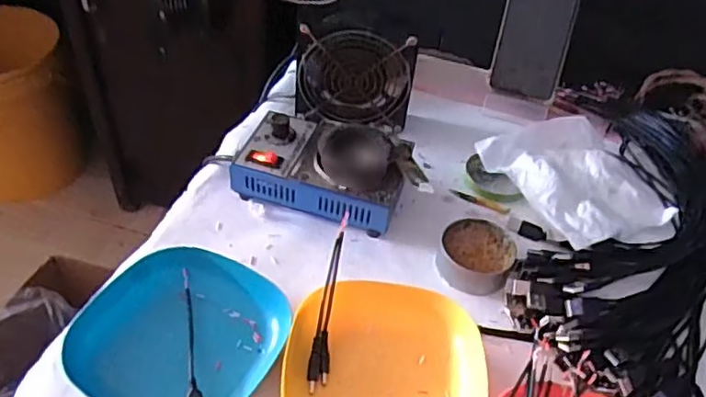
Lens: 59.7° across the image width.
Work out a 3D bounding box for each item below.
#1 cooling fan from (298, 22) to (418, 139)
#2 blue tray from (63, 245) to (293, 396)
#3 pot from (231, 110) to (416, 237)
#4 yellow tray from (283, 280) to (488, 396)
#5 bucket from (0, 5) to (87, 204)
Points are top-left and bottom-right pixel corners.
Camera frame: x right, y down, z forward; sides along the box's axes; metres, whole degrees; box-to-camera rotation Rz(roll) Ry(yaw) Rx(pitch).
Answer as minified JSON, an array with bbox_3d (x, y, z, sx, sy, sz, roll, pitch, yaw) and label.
[{"bbox_3d":[0.002,-0.128,0.640,0.121,0.104,0.048,7,45,1],"label":"cooling fan"},{"bbox_3d":[-0.126,0.099,0.455,0.136,0.026,0.135,22,47,16],"label":"blue tray"},{"bbox_3d":[-0.025,-0.032,0.578,0.153,0.061,0.104,18,46,12],"label":"pot"},{"bbox_3d":[0.024,0.116,0.453,0.138,0.028,0.145,8,45,2],"label":"yellow tray"},{"bbox_3d":[-0.705,-0.194,1.242,0.268,0.300,0.265,-23,52,-26],"label":"bucket"}]

